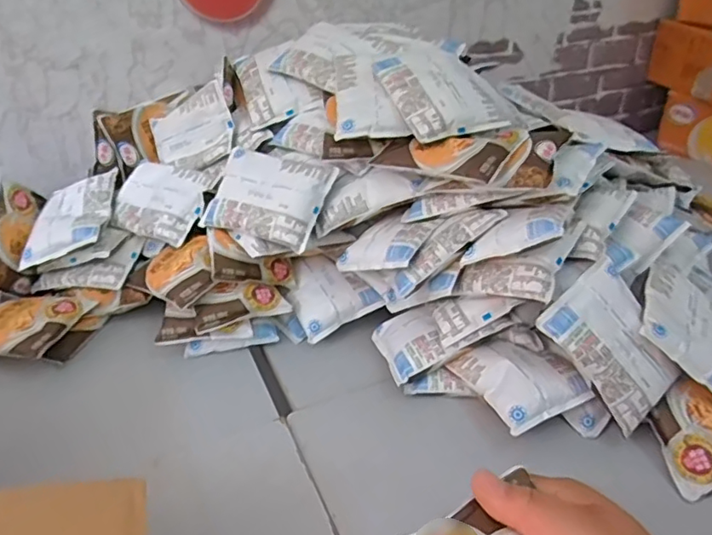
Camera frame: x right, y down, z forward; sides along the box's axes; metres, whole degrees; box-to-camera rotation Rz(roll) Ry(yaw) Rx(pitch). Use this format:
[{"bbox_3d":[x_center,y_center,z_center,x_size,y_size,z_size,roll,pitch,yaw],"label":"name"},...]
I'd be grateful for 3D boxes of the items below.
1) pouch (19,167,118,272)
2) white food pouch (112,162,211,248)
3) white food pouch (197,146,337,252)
[{"bbox_3d":[-0.328,-0.059,0.655,0.095,0.019,0.115,-13,49,3],"label":"pouch"},{"bbox_3d":[-0.227,-0.079,0.664,0.127,0.020,0.093,21,73,29],"label":"white food pouch"},{"bbox_3d":[-0.092,-0.079,0.598,0.124,0.022,0.102,19,75,22],"label":"white food pouch"}]

